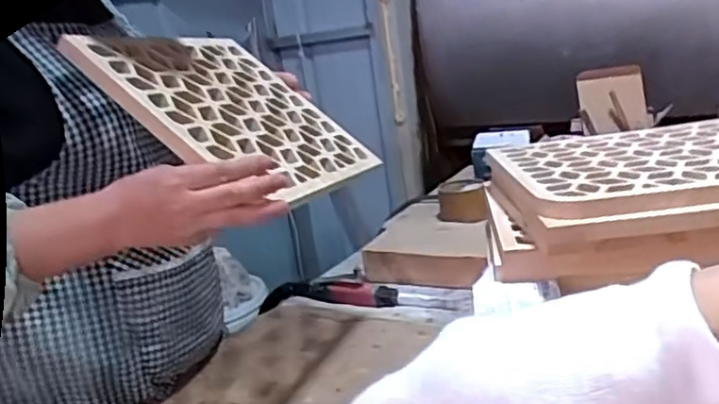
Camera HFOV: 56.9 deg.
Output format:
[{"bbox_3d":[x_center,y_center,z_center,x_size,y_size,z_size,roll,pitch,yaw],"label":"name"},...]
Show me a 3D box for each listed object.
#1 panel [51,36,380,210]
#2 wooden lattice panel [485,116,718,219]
[{"bbox_3d":[-0.133,-0.104,0.756,0.278,0.016,0.278,40,23,8],"label":"panel"},{"bbox_3d":[0.302,-0.046,0.696,0.293,0.024,0.275,-6,14,1],"label":"wooden lattice panel"}]

